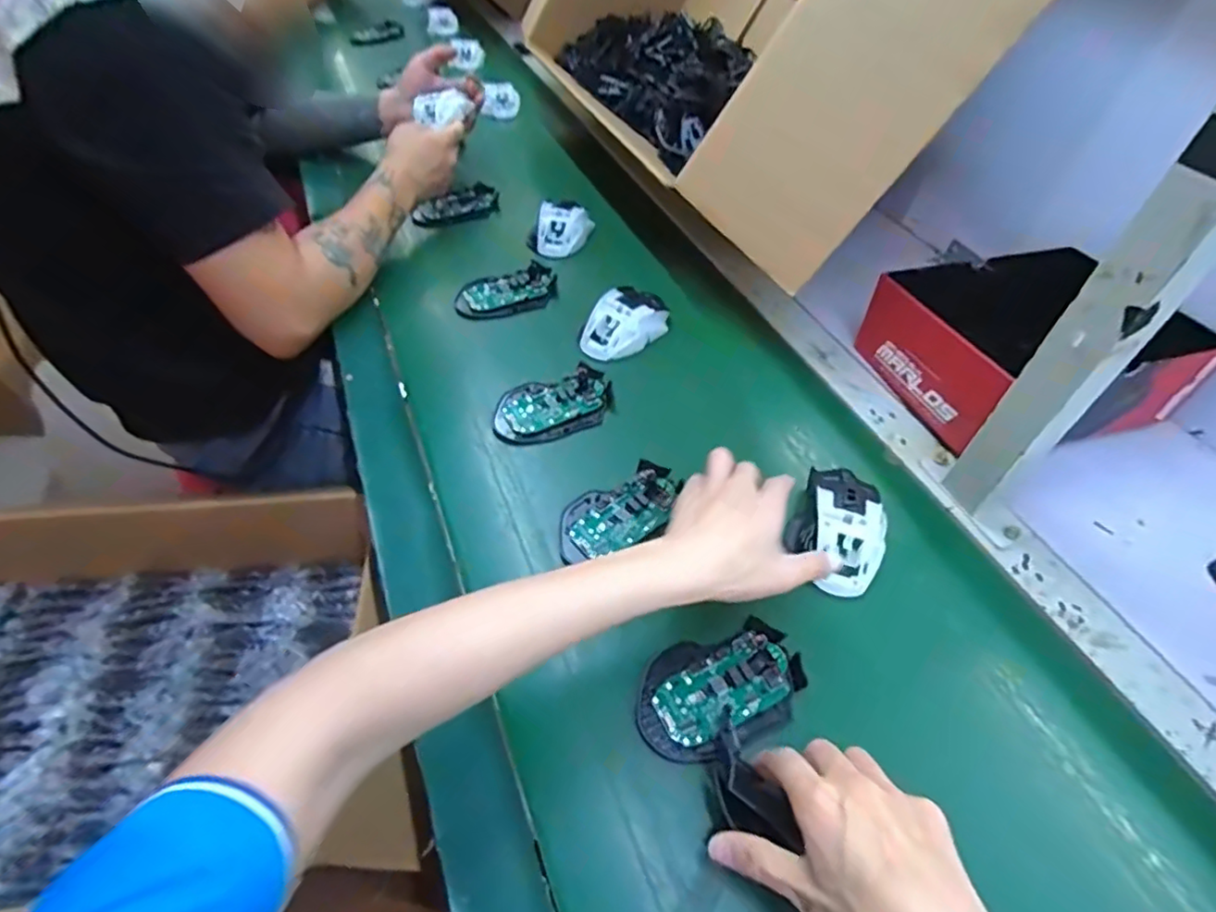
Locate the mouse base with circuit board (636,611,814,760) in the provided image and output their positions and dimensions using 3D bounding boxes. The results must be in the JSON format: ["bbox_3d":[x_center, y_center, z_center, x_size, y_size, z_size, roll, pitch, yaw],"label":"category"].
[{"bbox_3d":[0.075,0.153,0.399,0.115,0.020,0.070,-21,54,-16],"label":"mouse base with circuit board"}]

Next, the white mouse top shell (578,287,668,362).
[{"bbox_3d":[0.019,-0.140,0.623,0.061,0.033,0.101,35,59,25],"label":"white mouse top shell"}]

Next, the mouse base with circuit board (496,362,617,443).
[{"bbox_3d":[-0.049,-0.047,0.556,0.113,0.020,0.065,-18,54,-14],"label":"mouse base with circuit board"}]

